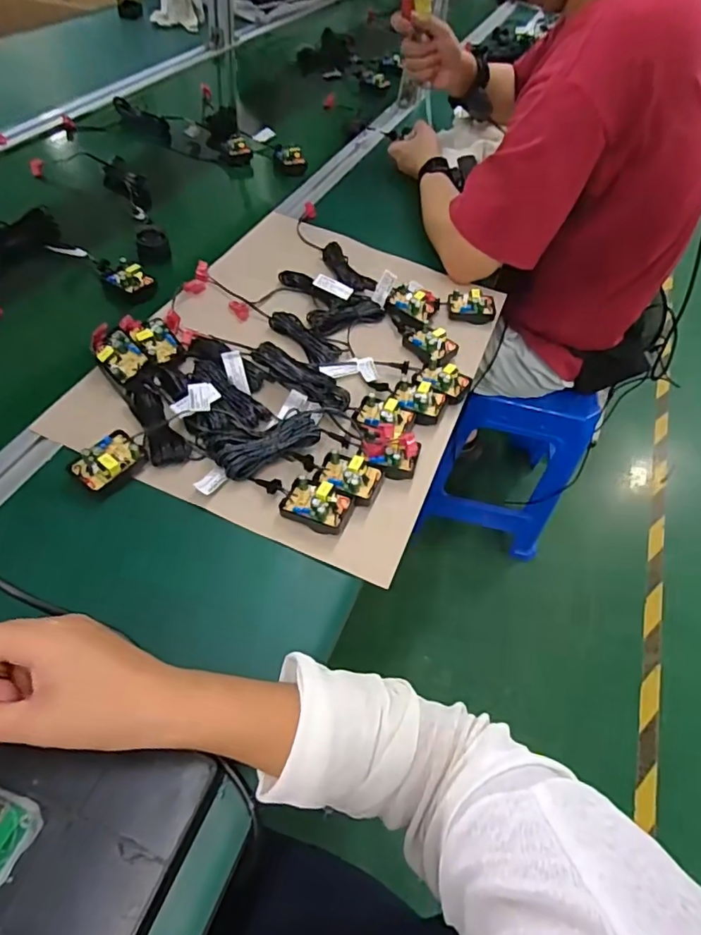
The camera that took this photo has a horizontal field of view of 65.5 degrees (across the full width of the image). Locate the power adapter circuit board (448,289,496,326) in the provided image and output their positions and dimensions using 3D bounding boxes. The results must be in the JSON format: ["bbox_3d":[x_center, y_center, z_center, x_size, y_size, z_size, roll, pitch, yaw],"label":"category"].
[{"bbox_3d":[0.156,-0.205,0.699,0.059,0.031,0.034,10,52,-2],"label":"power adapter circuit board"}]

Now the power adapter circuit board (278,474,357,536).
[{"bbox_3d":[-0.028,0.033,0.477,0.057,0.028,0.037,27,53,11],"label":"power adapter circuit board"}]

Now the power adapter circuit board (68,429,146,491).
[{"bbox_3d":[-0.210,-0.006,0.473,0.037,0.024,0.056,35,56,17],"label":"power adapter circuit board"}]

